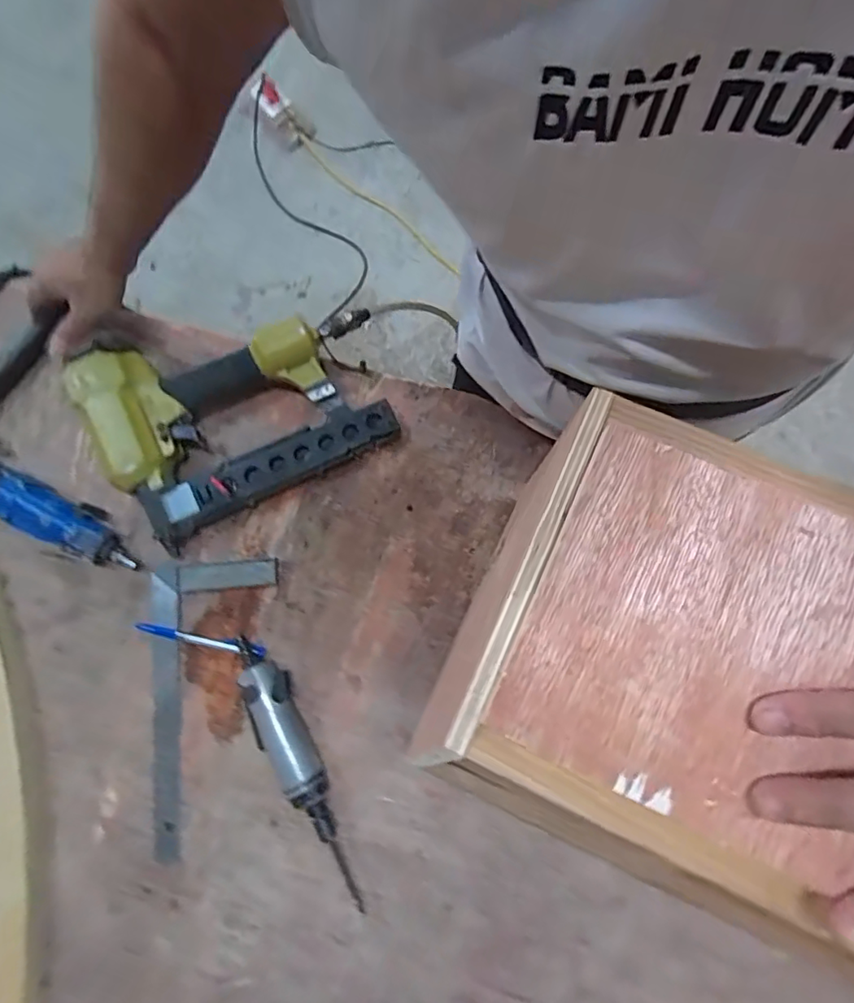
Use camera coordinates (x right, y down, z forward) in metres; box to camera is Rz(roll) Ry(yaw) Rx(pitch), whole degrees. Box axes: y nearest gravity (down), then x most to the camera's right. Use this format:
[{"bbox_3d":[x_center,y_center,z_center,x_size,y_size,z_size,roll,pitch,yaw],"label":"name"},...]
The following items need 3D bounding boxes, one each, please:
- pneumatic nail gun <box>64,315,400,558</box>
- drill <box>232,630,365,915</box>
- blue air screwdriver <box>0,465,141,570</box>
[{"bbox_3d":[-0.210,-0.102,0.593,0.273,0.073,0.210,-31,79,-5],"label":"pneumatic nail gun"},{"bbox_3d":[-0.132,0.264,0.535,0.048,0.039,0.264,-24,79,-3],"label":"drill"},{"bbox_3d":[-0.417,0.011,0.587,0.228,0.048,0.057,24,80,6],"label":"blue air screwdriver"}]

